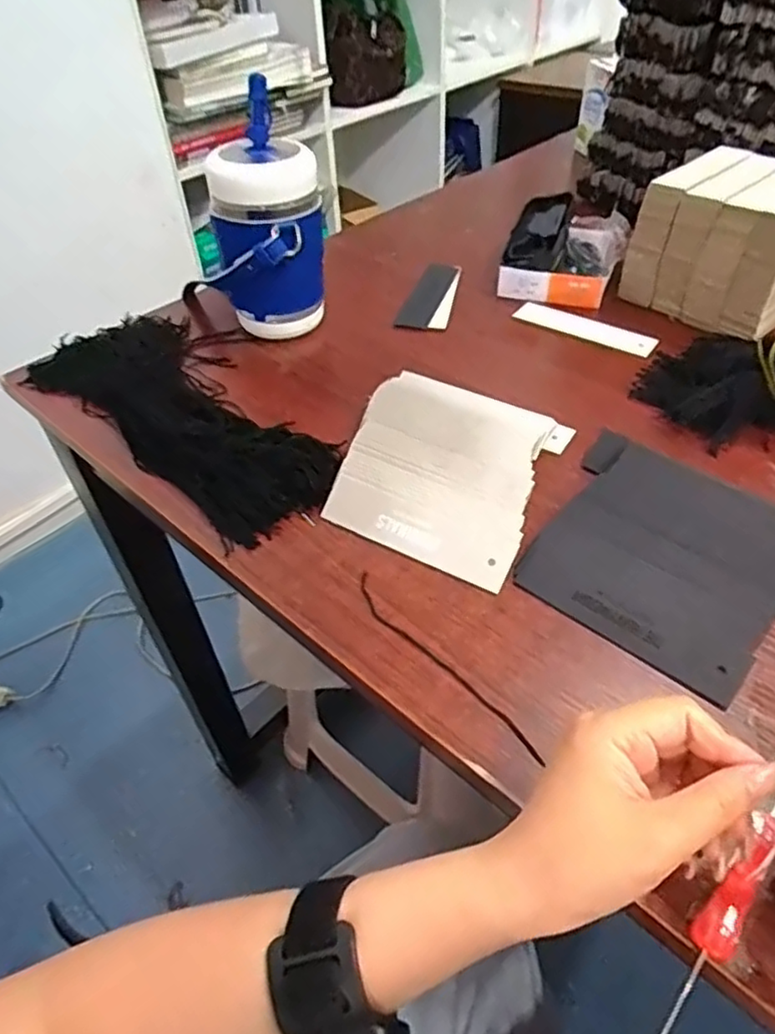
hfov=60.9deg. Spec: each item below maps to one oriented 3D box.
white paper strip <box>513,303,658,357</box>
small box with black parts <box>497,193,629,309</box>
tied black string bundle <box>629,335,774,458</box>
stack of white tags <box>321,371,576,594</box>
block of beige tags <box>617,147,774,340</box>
[{"bbox_3d":[0.173,-0.168,0.583,0.125,0.007,0.021,29,90,27],"label":"white paper strip"},{"bbox_3d":[0.172,-0.258,0.643,0.106,0.058,0.131,17,48,19],"label":"small box with black parts"},{"bbox_3d":[0.247,-0.098,0.480,0.092,0.056,0.138,-35,53,-28],"label":"tied black string bundle"},{"bbox_3d":[0.037,-0.036,0.440,0.129,0.018,0.157,16,48,18],"label":"stack of white tags"},{"bbox_3d":[0.311,-0.248,0.588,0.127,0.102,0.131,-33,52,-27],"label":"block of beige tags"}]

